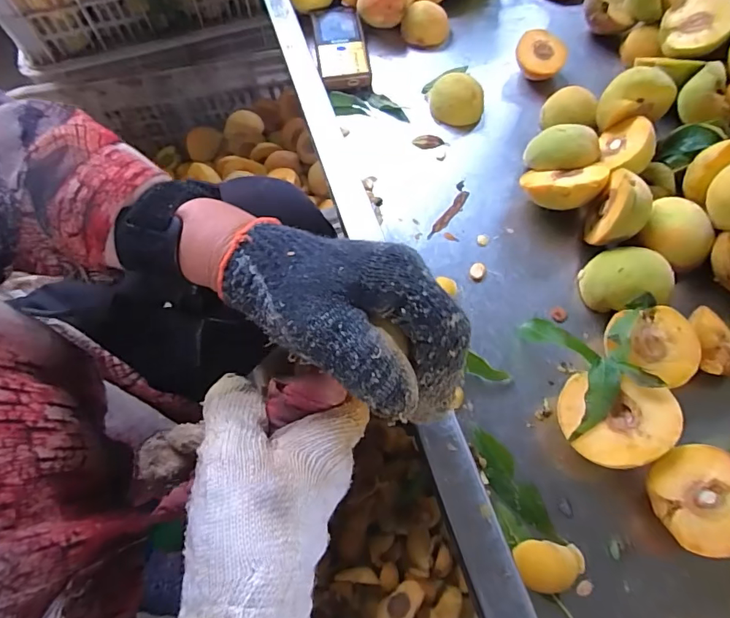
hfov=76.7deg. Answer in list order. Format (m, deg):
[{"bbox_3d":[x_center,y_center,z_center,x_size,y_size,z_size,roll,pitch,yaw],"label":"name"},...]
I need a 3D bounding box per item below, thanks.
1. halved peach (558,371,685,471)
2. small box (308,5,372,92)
[{"bbox_3d":[0.162,0.078,0.308,0.066,0.043,0.056,21,65,14],"label":"halved peach"},{"bbox_3d":[-0.028,-0.296,0.523,0.055,0.019,0.122,-9,62,-2],"label":"small box"}]

